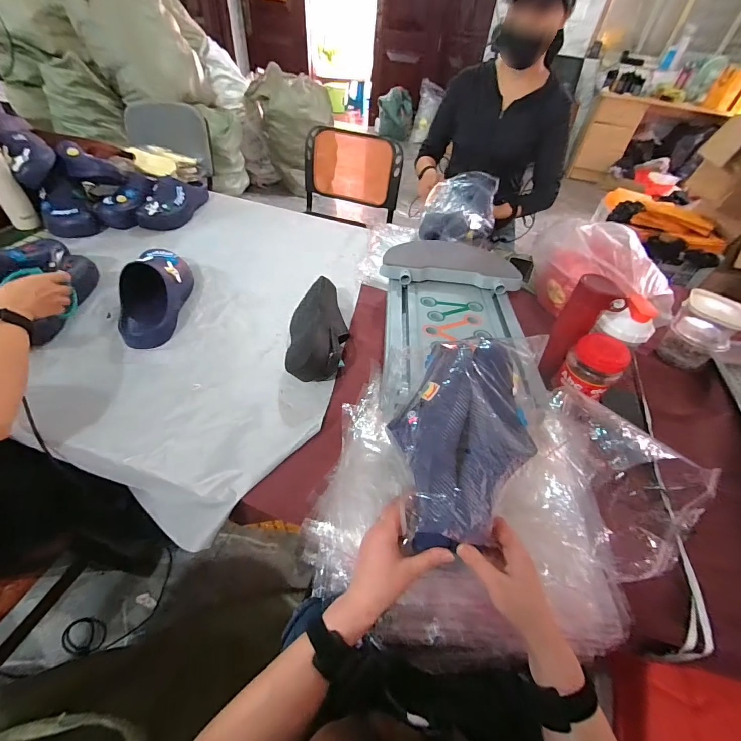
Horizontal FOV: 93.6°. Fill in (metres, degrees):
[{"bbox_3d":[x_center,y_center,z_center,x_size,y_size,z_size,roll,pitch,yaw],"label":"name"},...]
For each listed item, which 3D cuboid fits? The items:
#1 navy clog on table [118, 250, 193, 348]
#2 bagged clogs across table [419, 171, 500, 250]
[{"bbox_3d":[-0.480,-0.187,0.777,0.101,0.095,0.297,-2,48,-8],"label":"navy clog on table"},{"bbox_3d":[0.268,-0.463,1.007,0.193,0.125,0.259,17,48,9],"label":"bagged clogs across table"}]

